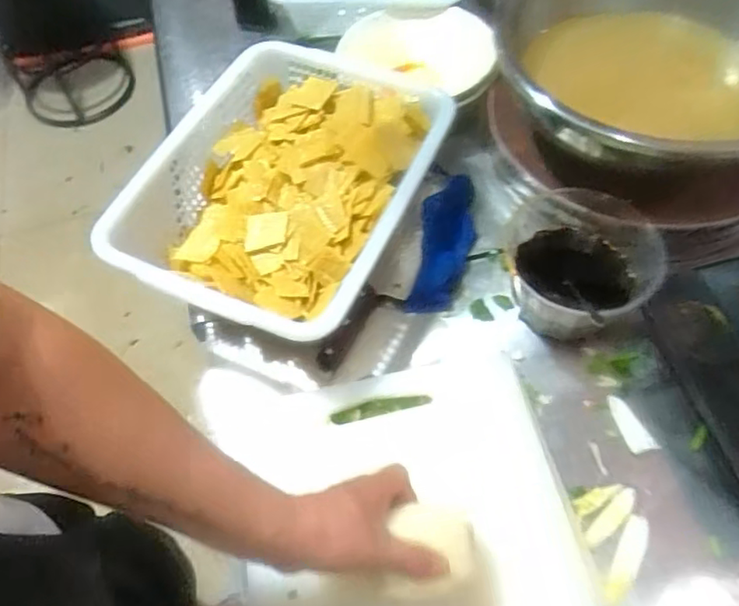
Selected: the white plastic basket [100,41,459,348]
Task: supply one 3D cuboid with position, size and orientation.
[{"bbox_3d":[-0.093,-0.135,0.733,0.291,0.105,0.389,22,63,15],"label":"white plastic basket"}]

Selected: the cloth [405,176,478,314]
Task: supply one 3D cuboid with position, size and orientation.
[{"bbox_3d":[0.094,-0.081,0.752,0.070,0.036,0.203,8,60,8],"label":"cloth"}]

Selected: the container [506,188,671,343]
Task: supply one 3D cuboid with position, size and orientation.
[{"bbox_3d":[0.231,-0.034,0.672,0.151,0.099,0.165,-1,60,2],"label":"container"}]

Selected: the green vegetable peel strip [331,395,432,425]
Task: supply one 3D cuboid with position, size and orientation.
[{"bbox_3d":[0.012,0.111,0.644,0.104,0.011,0.016,-12,60,-4],"label":"green vegetable peel strip"}]

